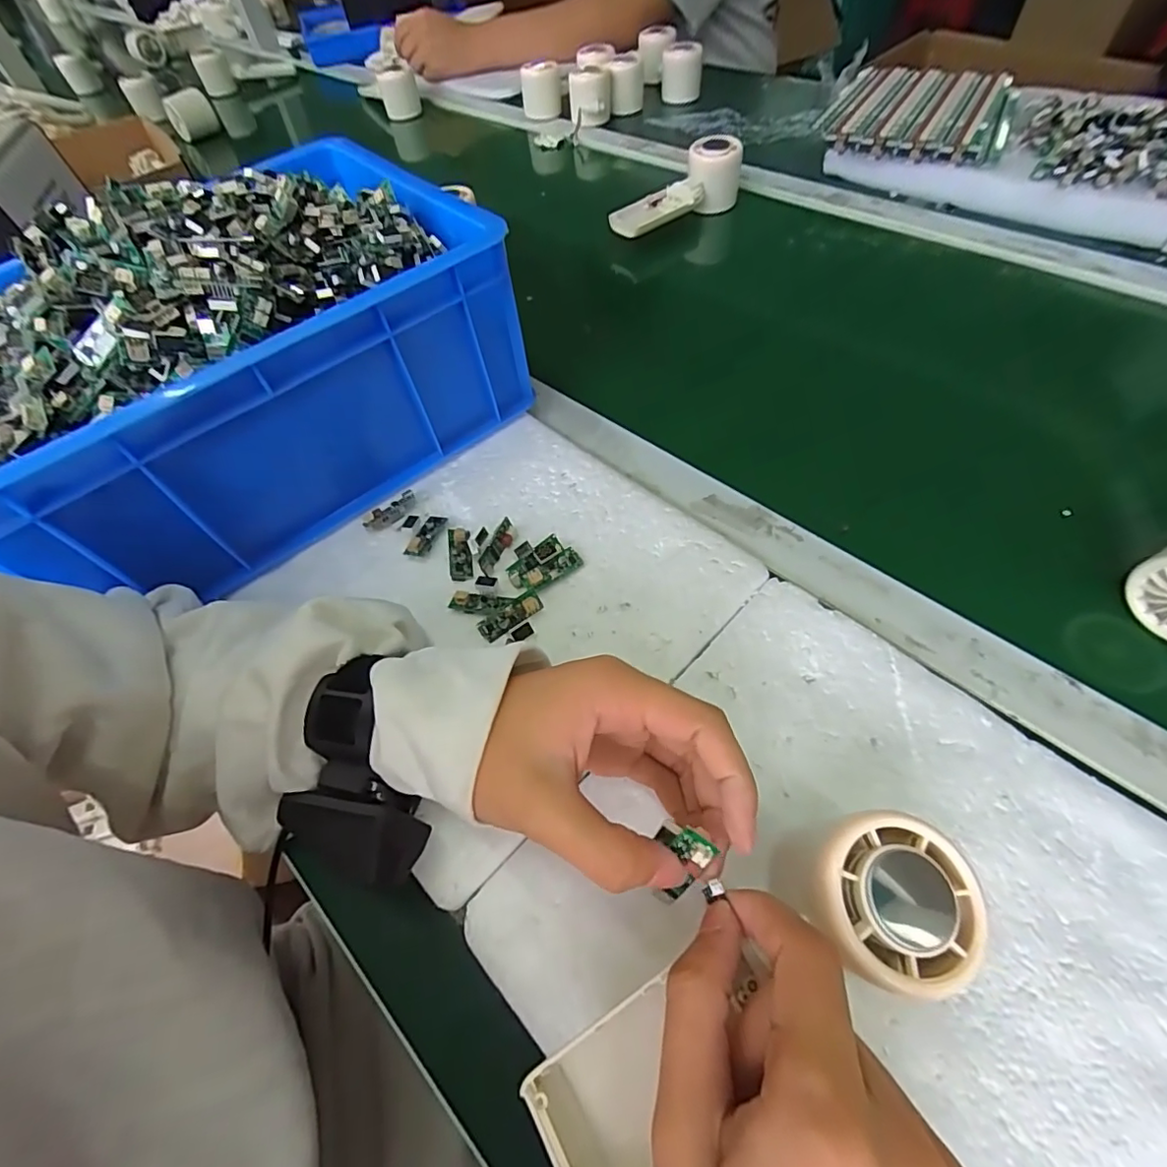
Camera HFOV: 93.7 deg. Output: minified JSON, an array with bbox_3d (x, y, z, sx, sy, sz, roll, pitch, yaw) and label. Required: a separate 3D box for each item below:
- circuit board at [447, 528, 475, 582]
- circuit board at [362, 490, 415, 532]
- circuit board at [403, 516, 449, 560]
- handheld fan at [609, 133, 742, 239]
[{"bbox_3d":[-0.078,-0.019,0.348,0.014,0.006,0.038,-10,56,-2],"label":"circuit board"},{"bbox_3d":[-0.130,-0.048,0.373,0.039,0.006,0.017,-38,61,-19],"label":"circuit board"},{"bbox_3d":[-0.103,-0.032,0.359,0.013,0.008,0.036,15,59,14],"label":"circuit board"},{"bbox_3d":[0.099,-0.420,0.584,0.161,0.058,0.047,-35,59,-14],"label":"handheld fan"}]

